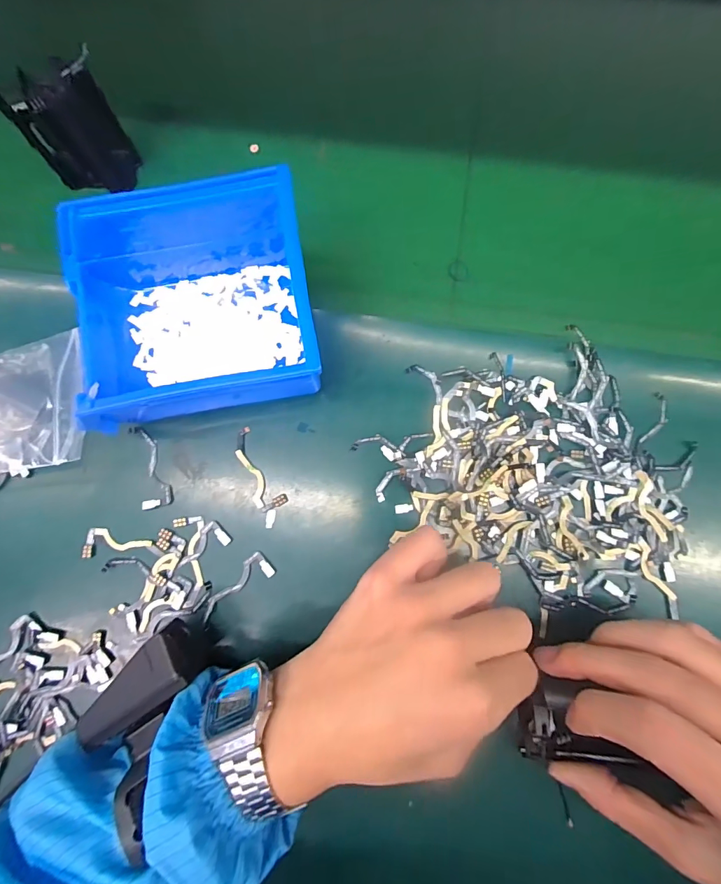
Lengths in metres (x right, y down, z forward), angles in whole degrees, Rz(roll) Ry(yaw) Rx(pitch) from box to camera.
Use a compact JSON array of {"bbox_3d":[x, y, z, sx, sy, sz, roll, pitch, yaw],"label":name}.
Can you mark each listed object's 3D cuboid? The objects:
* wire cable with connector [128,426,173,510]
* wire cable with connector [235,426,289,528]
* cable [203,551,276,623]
[{"bbox_3d":[-0.132,0.015,0.263,0.018,0.004,0.053,-15,81,-1],"label":"wire cable with connector"},{"bbox_3d":[-0.063,0.021,0.259,0.018,0.004,0.062,-25,82,-2],"label":"wire cable with connector"},{"bbox_3d":[-0.076,0.088,0.252,0.050,0.004,0.017,-39,83,-4],"label":"cable"}]

